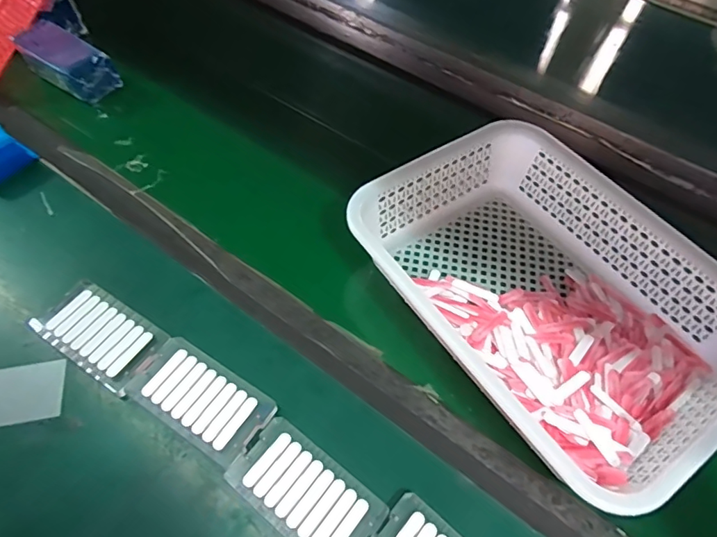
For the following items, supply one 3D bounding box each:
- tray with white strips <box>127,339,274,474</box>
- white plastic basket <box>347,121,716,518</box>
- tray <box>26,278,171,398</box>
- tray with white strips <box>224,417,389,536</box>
[{"bbox_3d":[-0.140,0.116,0.442,0.119,0.008,0.066,29,59,16],"label":"tray with white strips"},{"bbox_3d":[0.182,0.020,0.490,0.252,0.082,0.357,-30,62,-21],"label":"white plastic basket"},{"bbox_3d":[-0.244,0.064,0.475,0.120,0.018,0.067,29,59,16],"label":"tray"},{"bbox_3d":[-0.043,0.183,0.404,0.120,0.010,0.066,35,60,19],"label":"tray with white strips"}]

